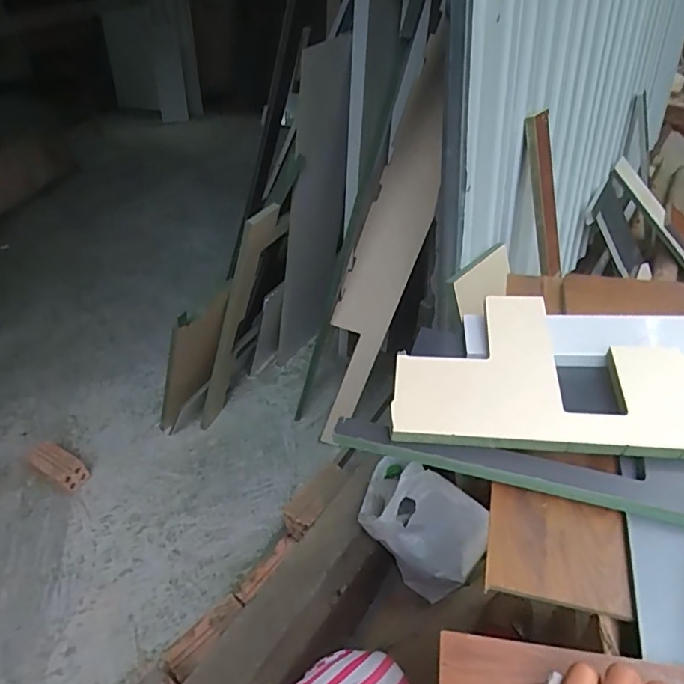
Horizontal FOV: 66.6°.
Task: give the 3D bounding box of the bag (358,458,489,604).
[{"bbox_3d":[0.143,0.322,0.976,0.246,0.165,0.196,17,45,27],"label":"bag"}]

